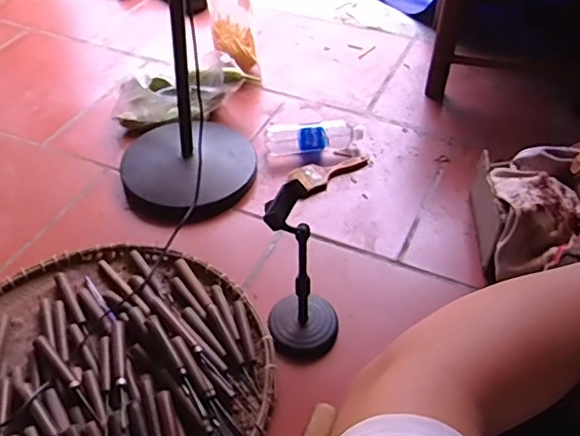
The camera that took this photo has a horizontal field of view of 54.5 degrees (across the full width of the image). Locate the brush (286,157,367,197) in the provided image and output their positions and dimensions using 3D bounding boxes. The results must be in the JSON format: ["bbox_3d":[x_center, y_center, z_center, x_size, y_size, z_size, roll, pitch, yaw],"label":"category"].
[{"bbox_3d":[0.084,-0.098,1.151,0.167,0.016,0.063,-23,49,-21],"label":"brush"}]

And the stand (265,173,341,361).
[{"bbox_3d":[0.022,0.080,0.795,0.106,0.264,0.107,1,45,0],"label":"stand"}]

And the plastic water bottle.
[{"bbox_3d":[0.049,-0.174,1.197,0.204,0.058,0.058,-5,45,-5],"label":"plastic water bottle"}]

